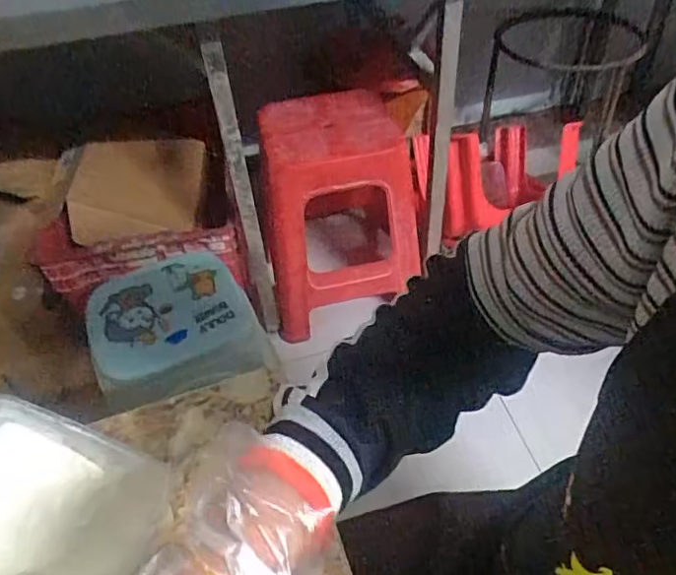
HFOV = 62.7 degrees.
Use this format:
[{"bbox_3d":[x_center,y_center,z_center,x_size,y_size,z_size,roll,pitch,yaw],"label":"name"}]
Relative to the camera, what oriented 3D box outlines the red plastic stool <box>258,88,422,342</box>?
[{"bbox_3d":[-0.008,-0.155,1.194,0.306,0.440,0.306,-13,45,-8],"label":"red plastic stool"}]

